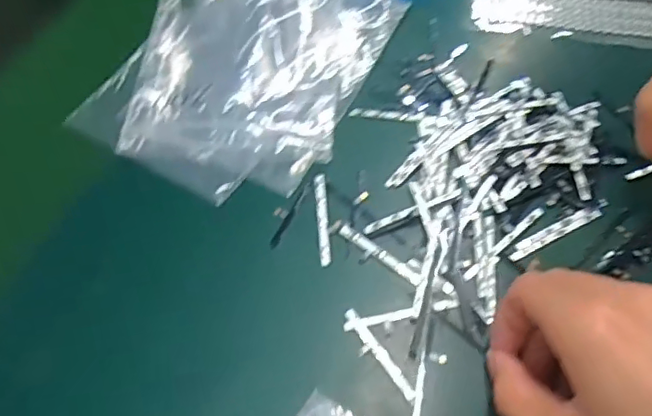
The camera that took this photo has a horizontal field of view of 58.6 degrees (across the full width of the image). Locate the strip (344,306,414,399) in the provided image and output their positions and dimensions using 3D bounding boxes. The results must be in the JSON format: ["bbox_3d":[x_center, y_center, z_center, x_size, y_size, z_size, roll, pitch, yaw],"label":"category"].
[{"bbox_3d":[0.026,0.071,0.289,0.006,0.004,0.051,-30,61,-16],"label":"strip"}]

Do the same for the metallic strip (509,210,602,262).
[{"bbox_3d":[0.128,0.015,0.323,0.058,0.006,0.005,-23,59,-12],"label":"metallic strip"}]

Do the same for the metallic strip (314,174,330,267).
[{"bbox_3d":[-0.002,0.005,0.333,0.007,0.004,0.060,-5,57,-1],"label":"metallic strip"}]

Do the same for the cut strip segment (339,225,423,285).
[{"bbox_3d":[0.030,0.024,0.318,0.054,0.006,0.007,35,65,22],"label":"cut strip segment"}]

